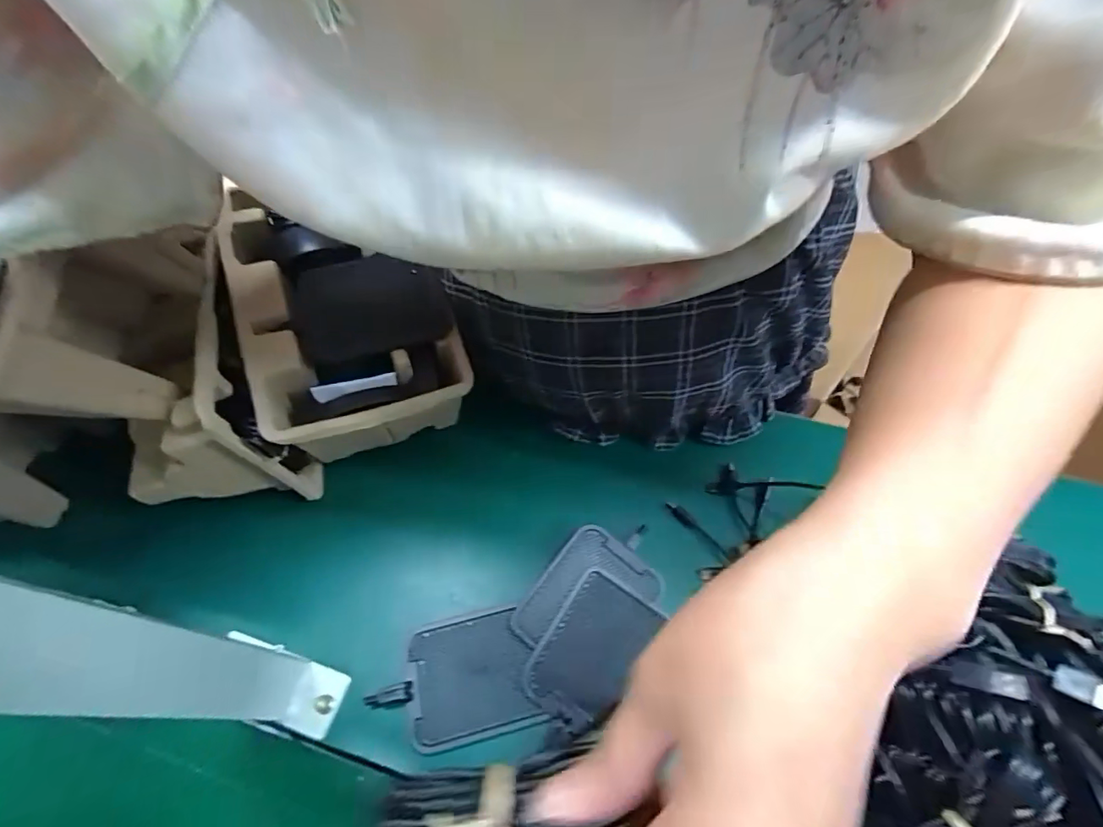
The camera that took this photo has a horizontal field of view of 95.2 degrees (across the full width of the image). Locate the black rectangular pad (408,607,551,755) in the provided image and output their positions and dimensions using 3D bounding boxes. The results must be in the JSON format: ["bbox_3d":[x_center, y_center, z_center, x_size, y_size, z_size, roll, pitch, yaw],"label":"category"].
[{"bbox_3d":[-0.055,0.183,0.350,0.083,0.007,0.078,-10,58,-6],"label":"black rectangular pad"}]

